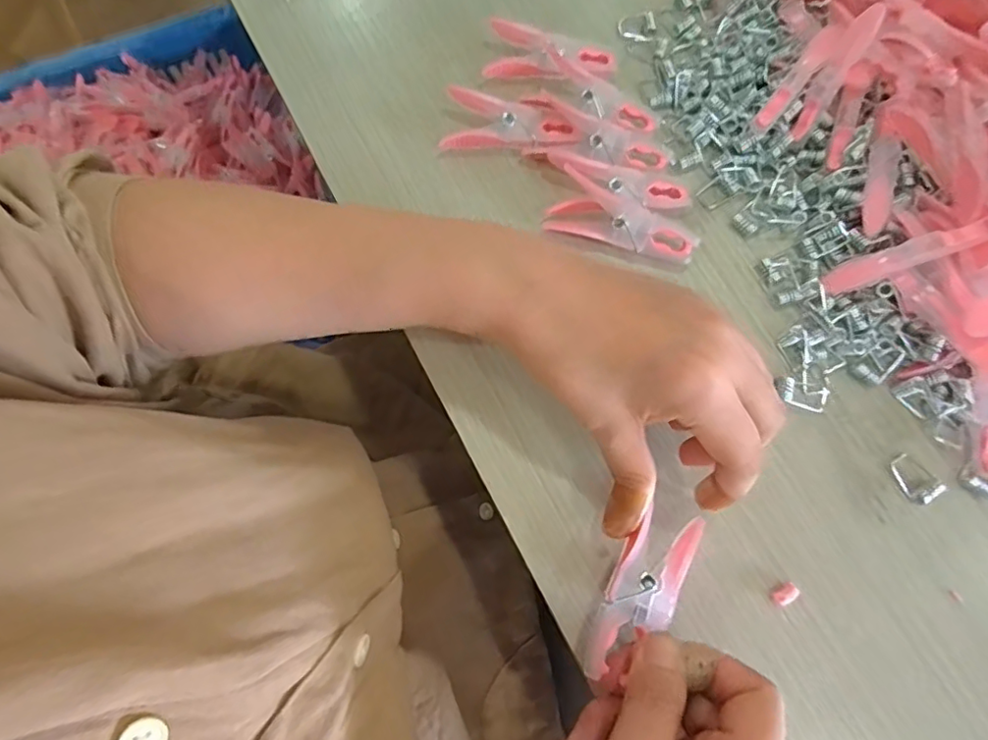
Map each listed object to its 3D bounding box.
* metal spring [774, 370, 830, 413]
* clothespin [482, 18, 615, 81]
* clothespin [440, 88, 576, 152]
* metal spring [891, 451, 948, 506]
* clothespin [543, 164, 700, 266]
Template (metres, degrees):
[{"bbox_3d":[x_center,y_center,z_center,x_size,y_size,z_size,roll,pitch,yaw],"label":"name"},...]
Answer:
[{"bbox_3d":[0.156,0.011,0.287,0.027,0.007,0.018,15,75,4],"label":"metal spring"},{"bbox_3d":[0.034,-0.187,0.339,0.074,0.016,0.035,6,73,0],"label":"clothespin"},{"bbox_3d":[0.009,-0.136,0.324,0.072,0.014,0.033,9,73,2],"label":"clothespin"},{"bbox_3d":[0.204,0.052,0.276,0.018,0.005,0.023,-34,77,-11],"label":"metal spring"},{"bbox_3d":[0.069,-0.077,0.306,0.078,0.016,0.032,27,74,7],"label":"clothespin"}]

